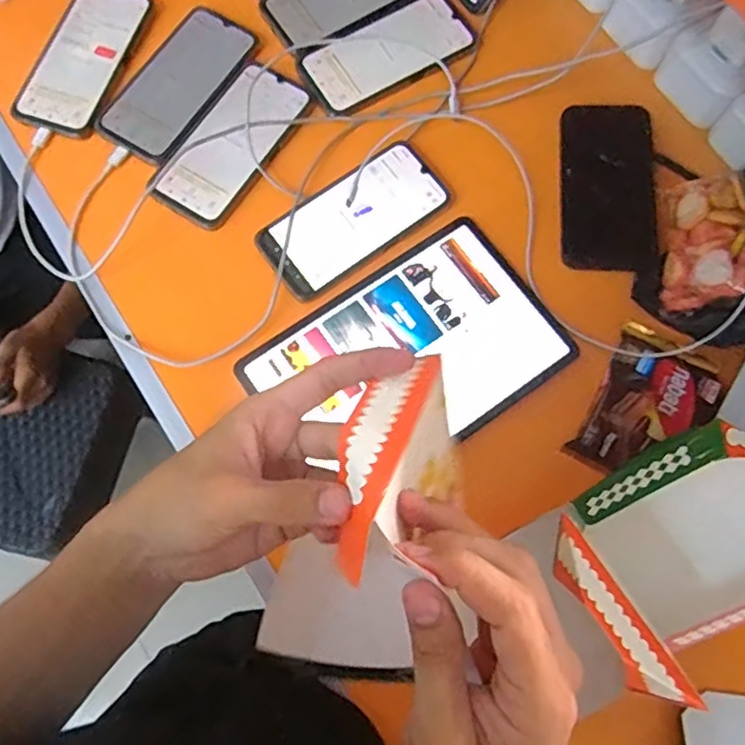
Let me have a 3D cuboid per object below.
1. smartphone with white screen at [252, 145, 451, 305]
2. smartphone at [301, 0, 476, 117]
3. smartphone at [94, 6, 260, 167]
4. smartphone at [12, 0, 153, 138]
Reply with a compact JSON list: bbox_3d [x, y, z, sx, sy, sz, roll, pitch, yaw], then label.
[{"bbox_3d":[-0.016,-0.138,0.571,0.167,0.007,0.081,-35,77,-10],"label":"smartphone with white screen"},{"bbox_3d":[0.016,-0.314,0.623,0.162,0.011,0.080,-31,77,-9],"label":"smartphone"},{"bbox_3d":[-0.187,-0.279,0.613,0.087,0.012,0.164,32,76,8],"label":"smartphone"},{"bbox_3d":[-0.279,-0.309,0.619,0.080,0.014,0.164,19,74,5],"label":"smartphone"}]

